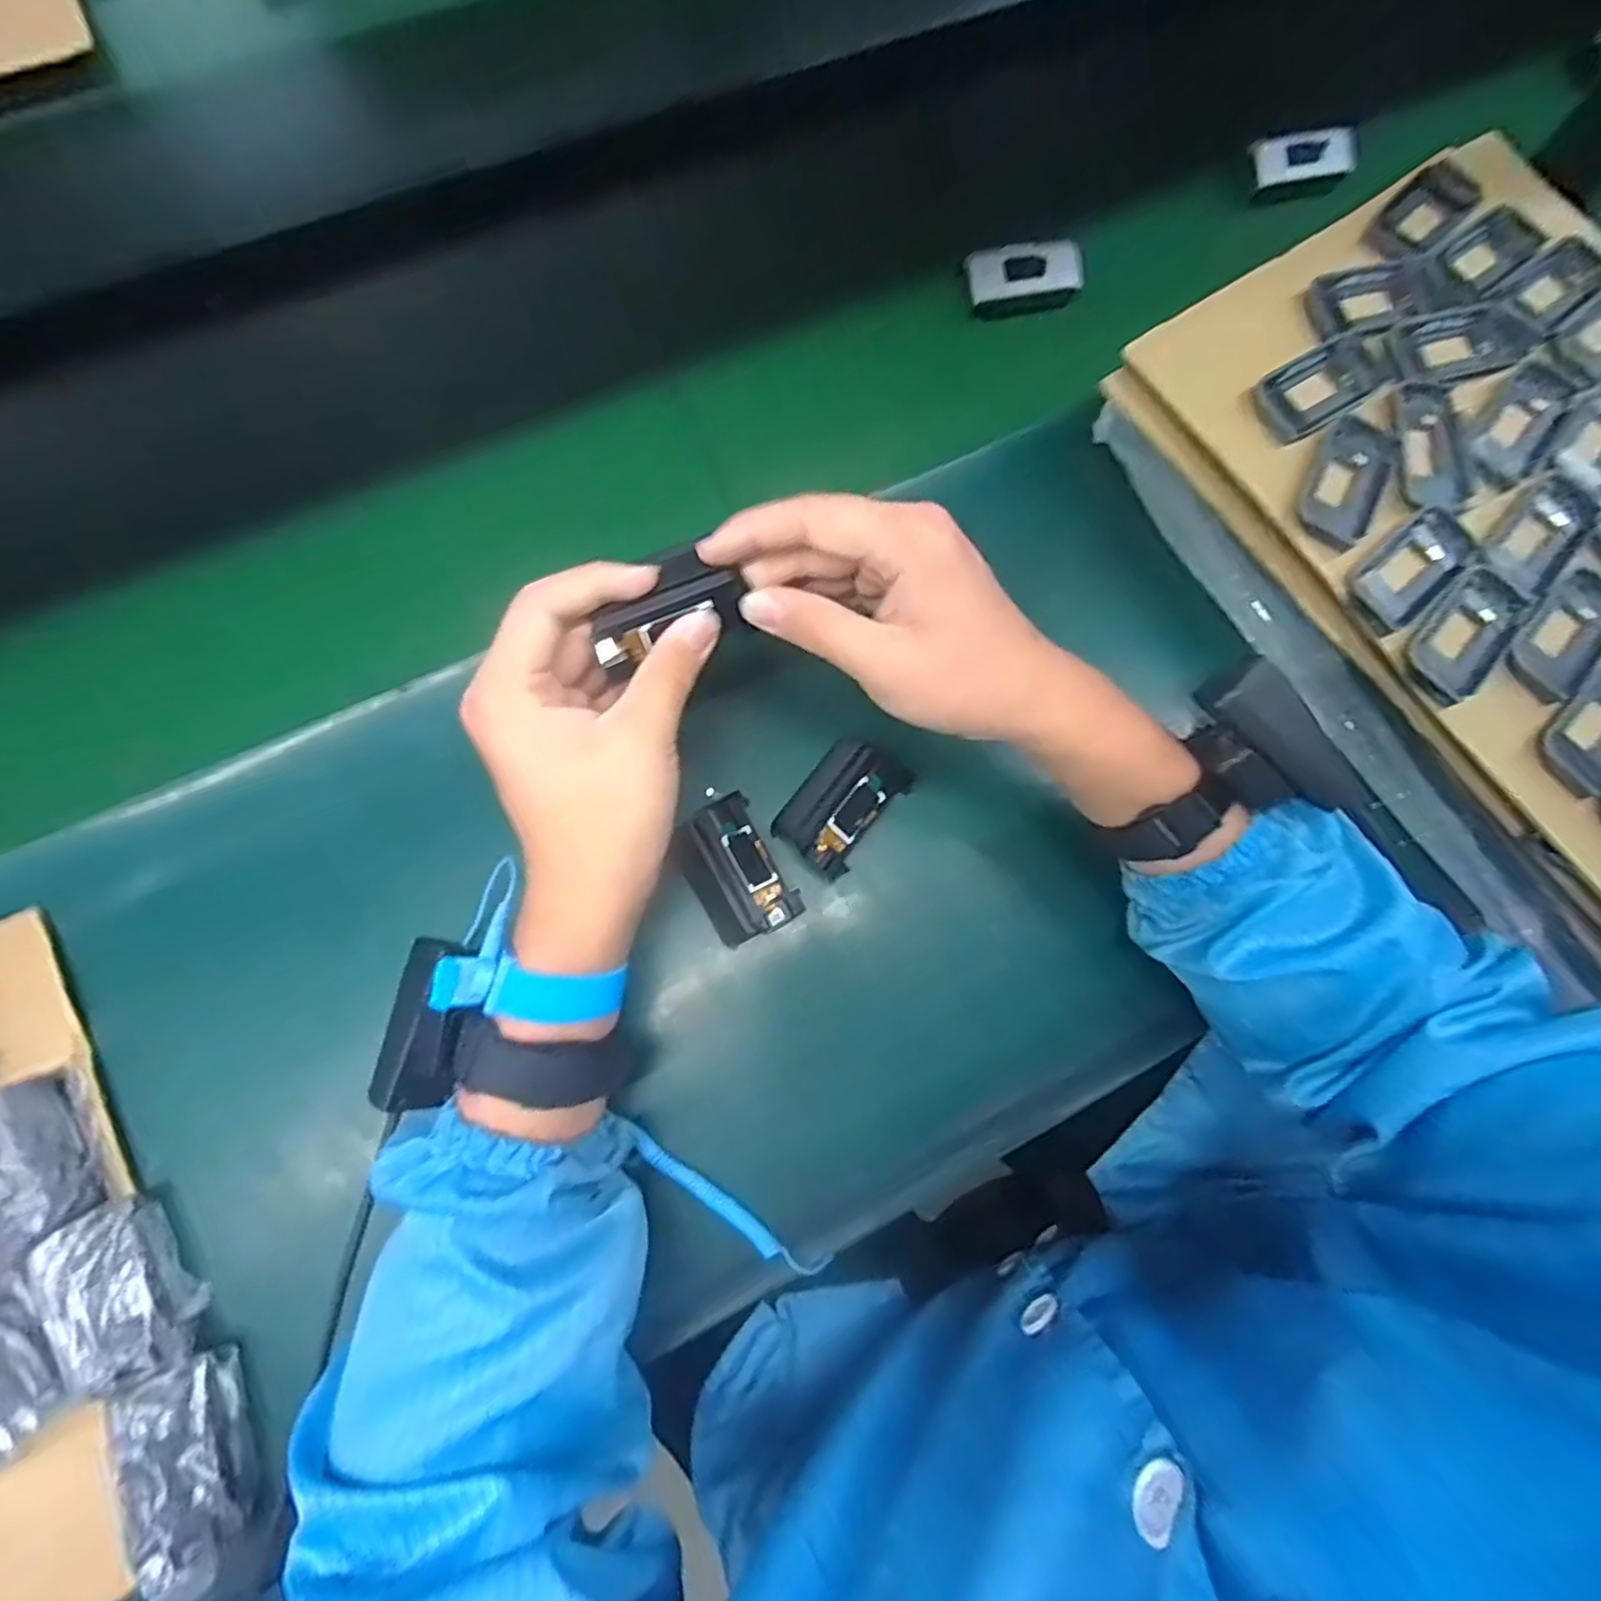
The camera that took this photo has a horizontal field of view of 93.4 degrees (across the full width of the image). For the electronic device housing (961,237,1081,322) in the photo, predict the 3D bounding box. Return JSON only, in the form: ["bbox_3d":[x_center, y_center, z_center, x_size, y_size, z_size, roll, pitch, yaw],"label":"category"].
[{"bbox_3d":[0.145,-0.340,0.494,0.073,0.025,0.038,-10,76,-7],"label":"electronic device housing"}]

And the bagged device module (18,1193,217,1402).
[{"bbox_3d":[-0.299,0.218,0.331,0.042,0.033,0.073,-33,80,-12],"label":"bagged device module"}]

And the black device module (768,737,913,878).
[{"bbox_3d":[0.021,0.002,0.403,0.046,0.025,0.070,38,76,6],"label":"black device module"}]

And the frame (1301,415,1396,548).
[{"bbox_3d":[0.279,-0.163,0.385,0.036,0.007,0.074,27,75,3],"label":"frame"}]

